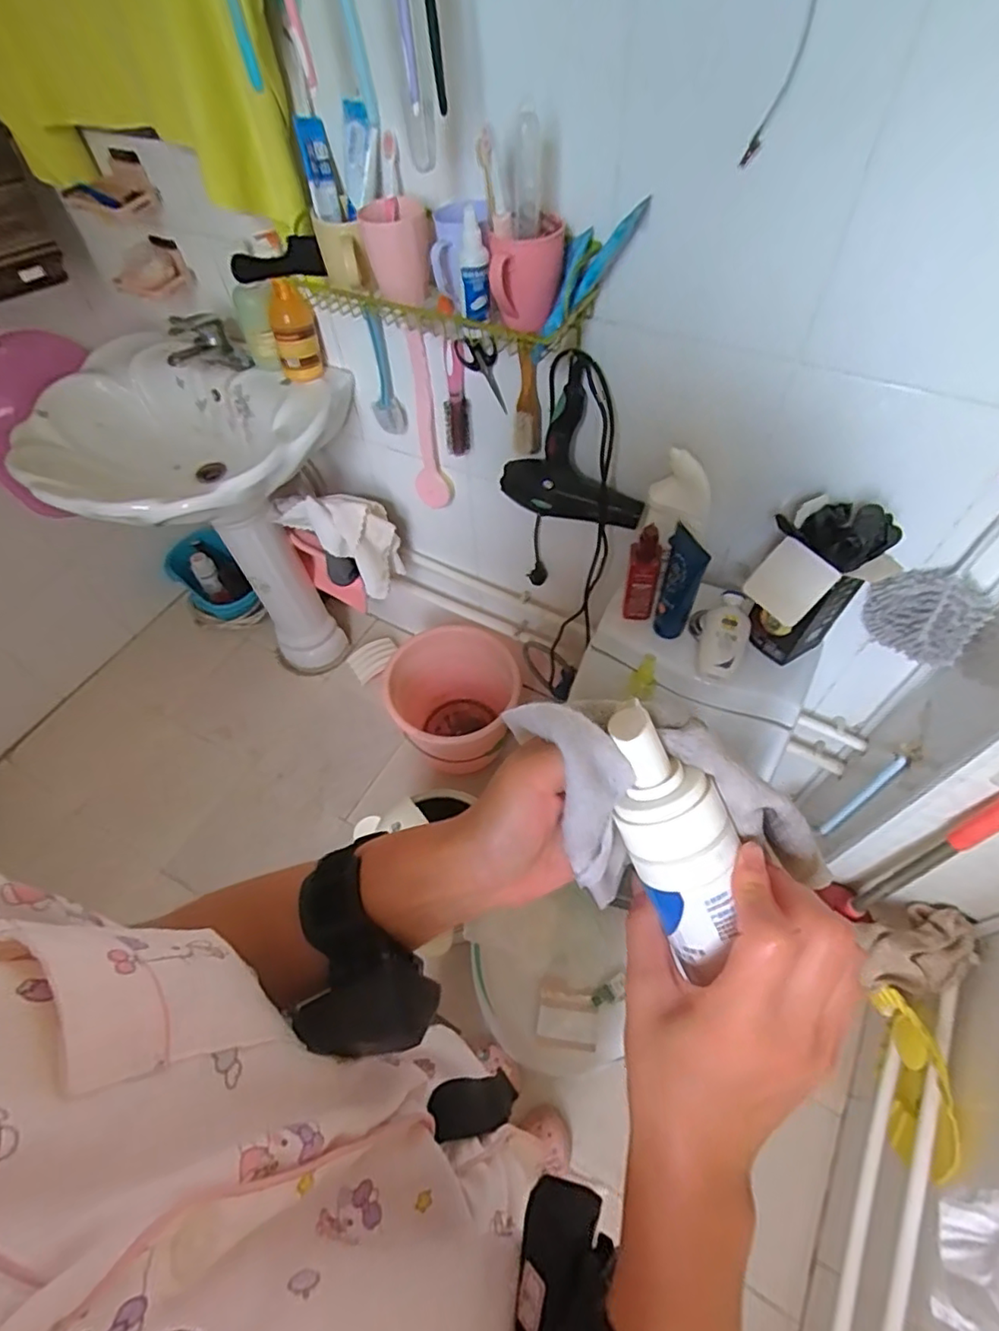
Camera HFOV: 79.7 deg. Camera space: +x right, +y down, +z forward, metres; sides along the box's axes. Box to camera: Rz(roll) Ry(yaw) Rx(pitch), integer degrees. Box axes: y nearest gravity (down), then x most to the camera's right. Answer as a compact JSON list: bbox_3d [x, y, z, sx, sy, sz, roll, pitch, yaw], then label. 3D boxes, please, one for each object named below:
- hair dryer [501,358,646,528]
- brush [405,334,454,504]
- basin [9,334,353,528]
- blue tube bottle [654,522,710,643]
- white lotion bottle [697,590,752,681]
[{"bbox_3d":[0.115,-0.330,0.922,0.230,0.218,0.076,8,57,9],"label":"hair dryer"},{"bbox_3d":[-0.127,-0.415,1.051,0.068,0.338,0.053,15,58,14],"label":"brush"},{"bbox_3d":[-0.542,-0.362,1.035,0.497,0.173,0.420,12,57,12],"label":"basin"},{"bbox_3d":[0.257,-0.111,0.862,0.054,0.180,0.045,16,58,14],"label":"blue tube bottle"},{"bbox_3d":[0.330,-0.041,0.885,0.069,0.036,0.128,18,72,15],"label":"white lotion bottle"}]

